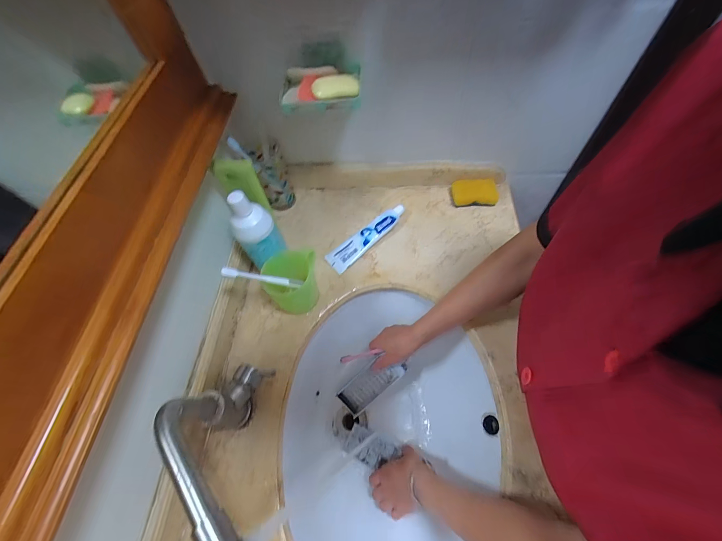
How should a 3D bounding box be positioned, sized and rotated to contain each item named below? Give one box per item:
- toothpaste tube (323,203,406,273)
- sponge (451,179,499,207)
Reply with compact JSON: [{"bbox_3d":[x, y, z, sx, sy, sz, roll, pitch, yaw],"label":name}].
[{"bbox_3d":[0.014,-0.073,0.644,0.195,0.027,0.049,-38,64,-17],"label":"toothpaste tube"},{"bbox_3d":[0.252,-0.173,0.688,0.099,0.027,0.066,-2,60,3],"label":"sponge"}]

